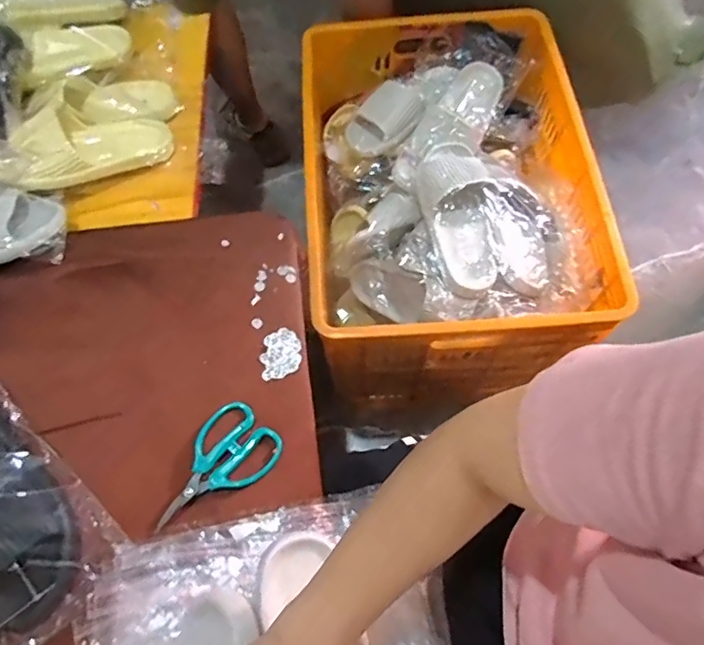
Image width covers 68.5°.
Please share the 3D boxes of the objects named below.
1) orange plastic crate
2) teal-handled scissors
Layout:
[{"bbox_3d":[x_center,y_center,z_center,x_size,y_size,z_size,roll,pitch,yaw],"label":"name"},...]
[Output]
[{"bbox_3d":[0.160,-0.193,1.019,0.452,0.424,0.657,-3,65,1],"label":"orange plastic crate"},{"bbox_3d":[-0.145,0.153,0.539,0.083,0.007,0.139,39,72,18],"label":"teal-handled scissors"}]

